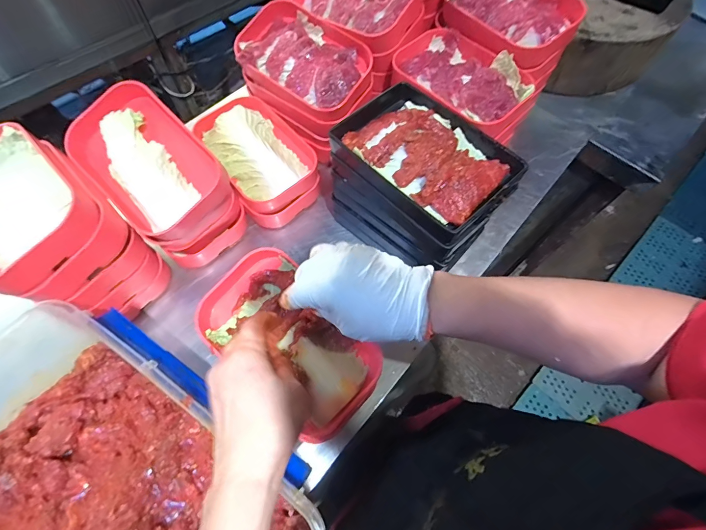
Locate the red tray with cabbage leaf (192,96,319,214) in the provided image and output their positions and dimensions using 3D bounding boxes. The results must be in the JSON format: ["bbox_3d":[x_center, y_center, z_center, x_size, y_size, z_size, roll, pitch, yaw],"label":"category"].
[{"bbox_3d":[-0.139,-0.173,0.543,0.122,0.042,0.181,-33,69,-17],"label":"red tray with cabbage leaf"}]

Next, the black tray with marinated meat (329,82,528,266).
[{"bbox_3d":[0.079,-0.118,0.416,0.136,0.048,0.204,-36,70,-18],"label":"black tray with marinated meat"}]

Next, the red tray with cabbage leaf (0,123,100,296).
[{"bbox_3d":[-0.352,-0.064,0.366,0.190,0.044,0.123,41,69,17],"label":"red tray with cabbage leaf"}]

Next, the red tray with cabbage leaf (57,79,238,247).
[{"bbox_3d":[-0.250,-0.114,0.436,0.144,0.050,0.192,-42,98,-5],"label":"red tray with cabbage leaf"}]

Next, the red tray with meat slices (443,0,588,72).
[{"bbox_3d":[0.218,-0.361,0.513,0.120,0.028,0.186,-39,71,-3],"label":"red tray with meat slices"}]

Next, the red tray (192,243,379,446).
[{"bbox_3d":[-0.065,0.082,0.388,0.196,0.045,0.113,42,69,6],"label":"red tray"}]

